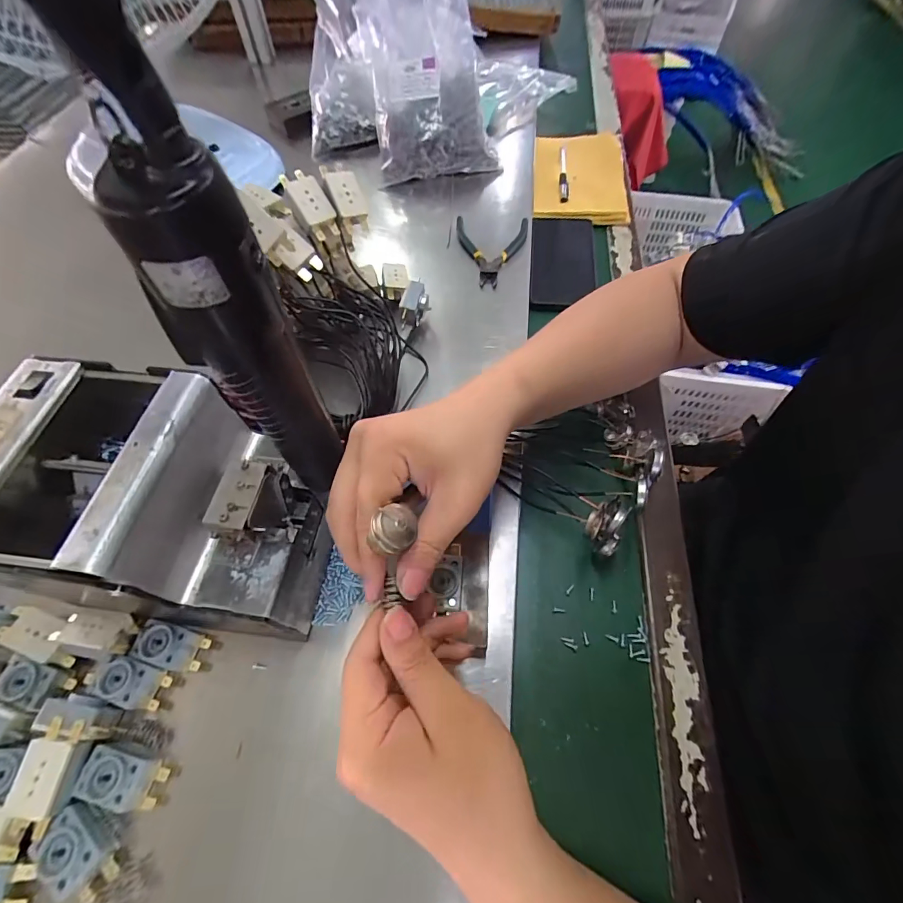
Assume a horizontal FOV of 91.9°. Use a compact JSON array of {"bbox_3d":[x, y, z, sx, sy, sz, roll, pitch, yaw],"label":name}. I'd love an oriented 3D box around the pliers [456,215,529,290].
[{"bbox_3d":[0.050,-0.234,0.516,0.085,0.026,0.103,0,60,0],"label":"pliers"}]

